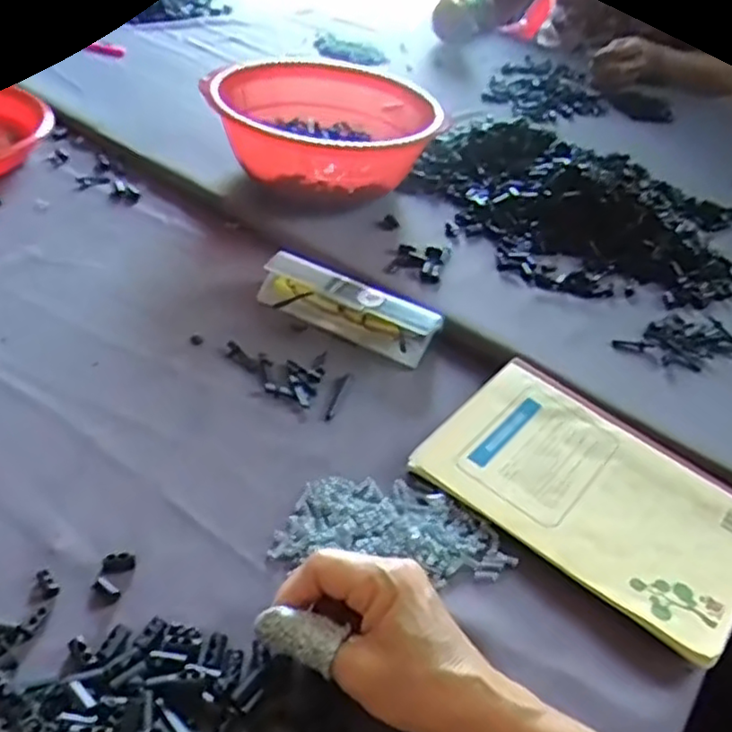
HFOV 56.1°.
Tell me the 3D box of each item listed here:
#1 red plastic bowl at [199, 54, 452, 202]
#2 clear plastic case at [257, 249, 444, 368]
[{"bbox_3d":[-0.049,-0.258,0.736,0.223,0.096,0.273,4,40,-7],"label":"red plastic bowl"},{"bbox_3d":[-0.016,-0.048,0.568,0.150,0.040,0.044,22,43,17],"label":"clear plastic case"}]

